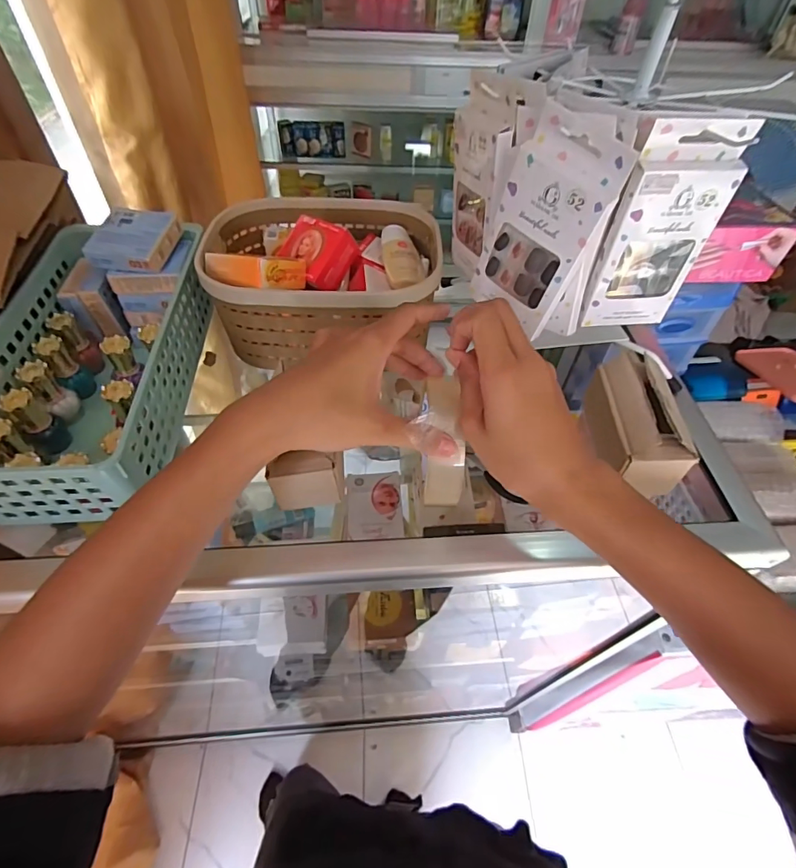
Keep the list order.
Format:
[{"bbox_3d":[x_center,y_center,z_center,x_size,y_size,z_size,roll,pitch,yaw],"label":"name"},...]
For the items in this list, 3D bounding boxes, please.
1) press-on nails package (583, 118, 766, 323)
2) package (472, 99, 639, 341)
[{"bbox_3d":[0.182,-0.138,0.319,0.069,0.137,0.017,-6,52,-6],"label":"press-on nails package"},{"bbox_3d":[0.099,-0.138,0.313,0.069,0.131,0.017,43,56,16],"label":"package"}]

